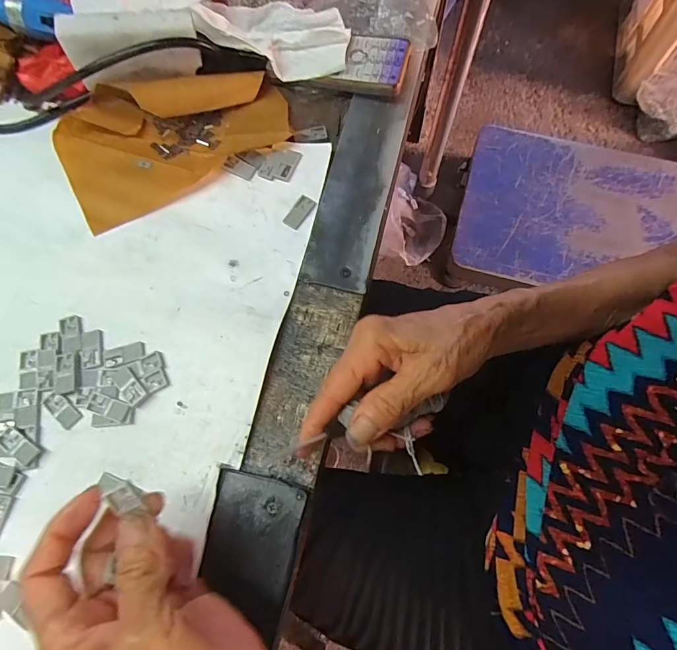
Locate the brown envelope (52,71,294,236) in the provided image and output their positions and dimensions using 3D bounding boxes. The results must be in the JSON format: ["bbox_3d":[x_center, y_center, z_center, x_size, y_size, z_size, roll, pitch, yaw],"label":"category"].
[{"bbox_3d":[-0.139,-0.169,0.358,0.185,0.029,0.124,-25,71,-7],"label":"brown envelope"}]

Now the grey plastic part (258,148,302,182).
[{"bbox_3d":[-0.050,-0.136,0.363,0.028,0.004,0.031,23,72,10],"label":"grey plastic part"}]

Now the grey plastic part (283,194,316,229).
[{"bbox_3d":[-0.031,-0.091,0.346,0.016,0.005,0.028,32,74,12],"label":"grey plastic part"}]

